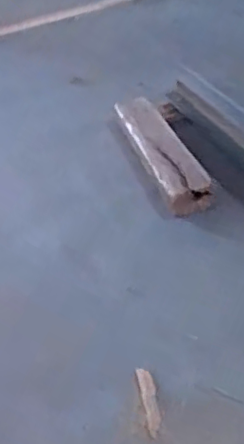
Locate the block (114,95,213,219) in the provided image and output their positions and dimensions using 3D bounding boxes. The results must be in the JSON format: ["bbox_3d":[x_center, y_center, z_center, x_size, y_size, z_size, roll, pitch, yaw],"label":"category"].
[{"bbox_3d":[0.077,-0.157,1.258,0.089,0.046,0.463,-26,42,2],"label":"block"}]

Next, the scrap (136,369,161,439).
[{"bbox_3d":[0.034,0.224,0.764,0.018,0.013,0.102,-7,36,-5],"label":"scrap"}]

